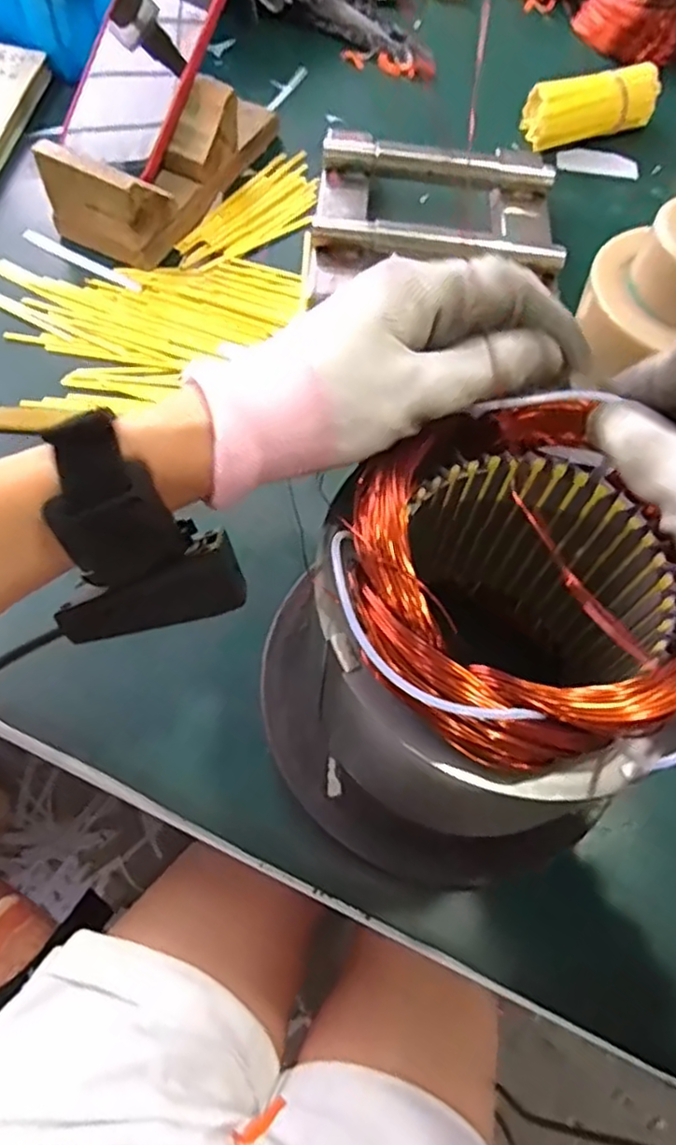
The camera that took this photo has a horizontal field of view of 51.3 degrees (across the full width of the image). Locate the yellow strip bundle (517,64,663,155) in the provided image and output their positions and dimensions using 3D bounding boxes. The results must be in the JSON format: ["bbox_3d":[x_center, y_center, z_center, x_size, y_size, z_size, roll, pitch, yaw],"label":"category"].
[{"bbox_3d":[0.223,-0.406,0.620,0.124,0.045,0.047,-11,64,-10],"label":"yellow strip bundle"}]

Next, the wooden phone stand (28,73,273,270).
[{"bbox_3d":[-0.118,-0.326,0.541,0.075,0.064,0.228,34,65,13],"label":"wooden phone stand"}]

